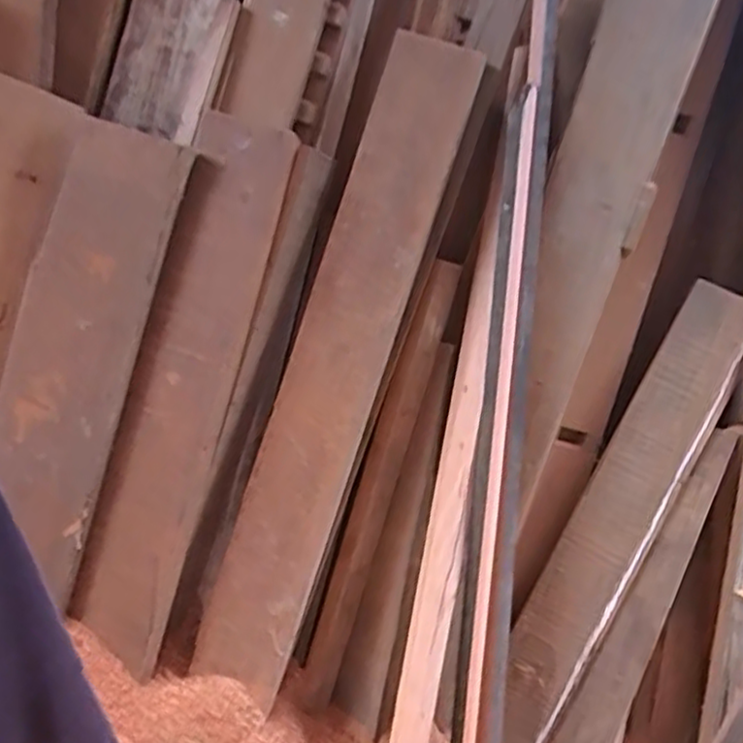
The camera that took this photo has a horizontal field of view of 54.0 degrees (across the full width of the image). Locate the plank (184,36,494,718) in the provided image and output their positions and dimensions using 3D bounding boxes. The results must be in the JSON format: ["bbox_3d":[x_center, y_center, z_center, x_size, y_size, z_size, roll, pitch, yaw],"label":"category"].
[{"bbox_3d":[-0.048,0.000,0.880,0.117,0.808,0.023,19,3,7],"label":"plank"}]

